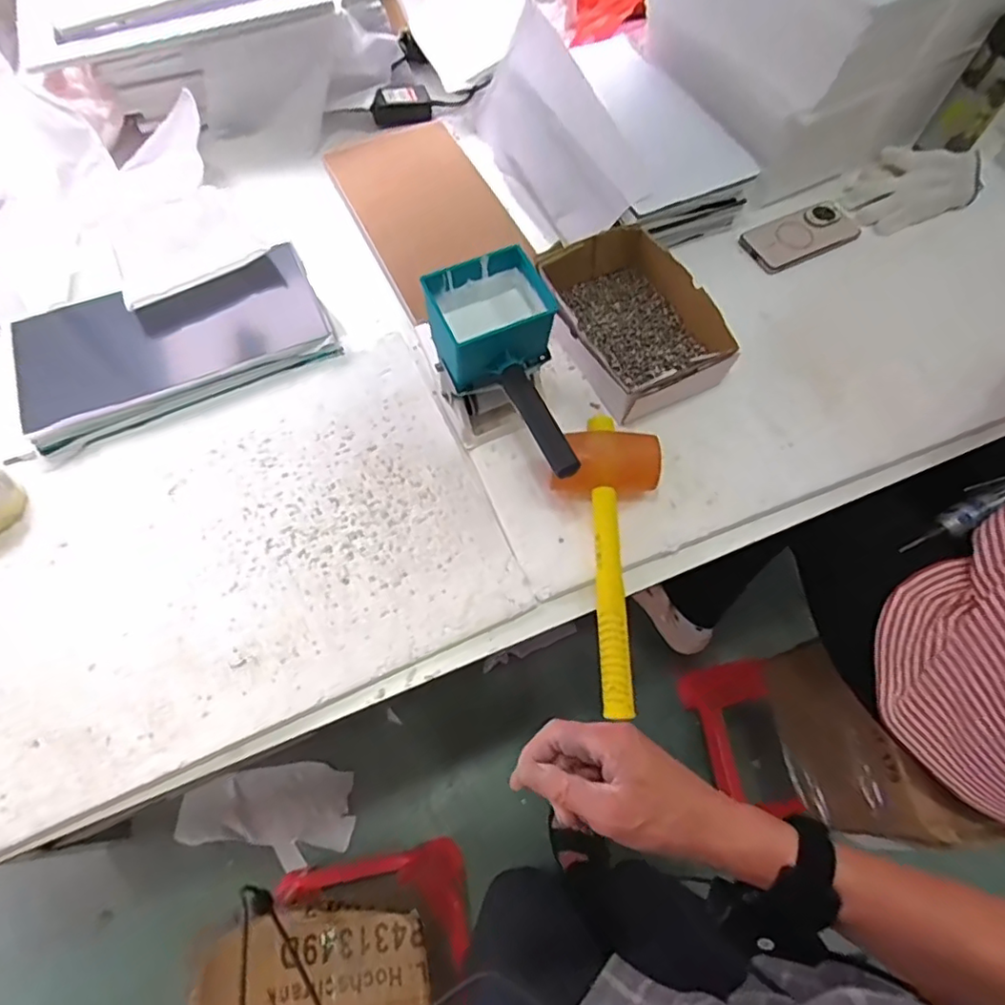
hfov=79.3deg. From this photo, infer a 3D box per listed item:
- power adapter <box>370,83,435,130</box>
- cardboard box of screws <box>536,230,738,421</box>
[{"bbox_3d":[-0.169,-0.664,1.017,0.114,0.047,0.037,-28,69,-27],"label":"power adapter"},{"bbox_3d":[0.162,-0.233,0.762,0.168,0.066,0.242,-22,66,-11],"label":"cardboard box of screws"}]

